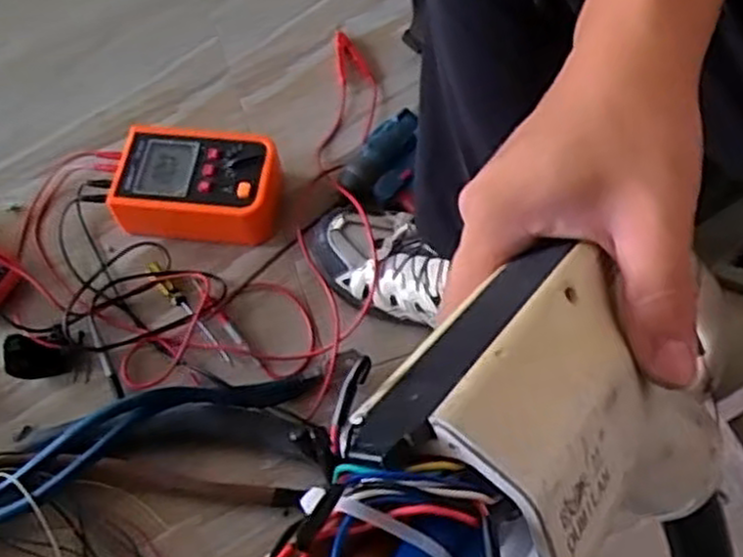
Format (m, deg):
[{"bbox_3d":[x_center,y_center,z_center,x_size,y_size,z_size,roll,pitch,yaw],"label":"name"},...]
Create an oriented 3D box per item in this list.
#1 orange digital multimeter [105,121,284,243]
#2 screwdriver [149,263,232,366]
[{"bbox_3d":[-0.178,-0.097,0.811,0.163,0.073,0.107,5,63,4],"label":"orange digital multimeter"},{"bbox_3d":[-0.179,0.033,0.760,0.014,0.009,0.137,-39,68,-15],"label":"screwdriver"}]

